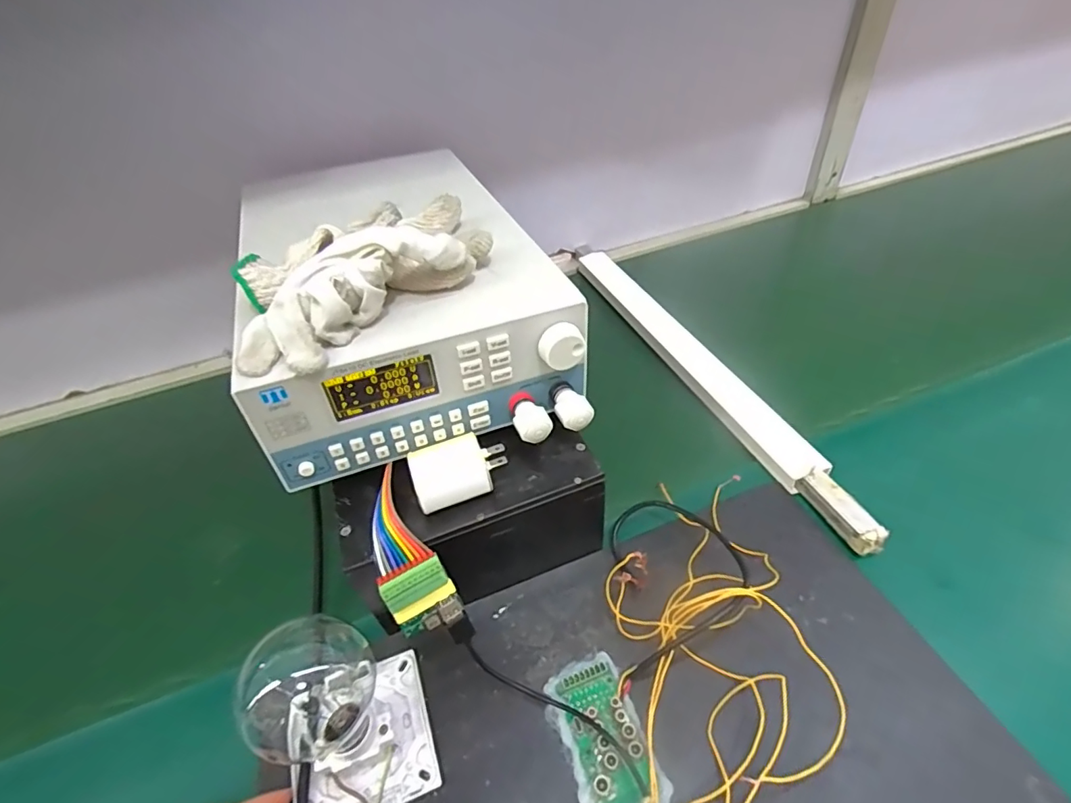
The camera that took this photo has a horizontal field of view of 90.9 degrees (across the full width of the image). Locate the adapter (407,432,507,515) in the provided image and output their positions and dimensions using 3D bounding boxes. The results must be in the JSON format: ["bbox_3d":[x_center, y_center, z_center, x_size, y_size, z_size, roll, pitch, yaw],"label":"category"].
[{"bbox_3d":[-0.051,0.045,0.355,0.062,0.023,0.039,-19,45,-13],"label":"adapter"}]

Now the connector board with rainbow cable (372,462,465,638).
[{"bbox_3d":[-0.085,0.099,0.338,0.039,0.021,0.104,-25,85,-17],"label":"connector board with rainbow cable"}]

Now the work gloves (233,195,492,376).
[{"bbox_3d":[-0.110,-0.093,0.337,0.108,0.048,0.197,30,55,32],"label":"work gloves"}]

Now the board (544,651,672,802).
[{"bbox_3d":[0.042,0.209,0.332,0.053,0.020,0.091,-18,45,-12],"label":"board"}]

